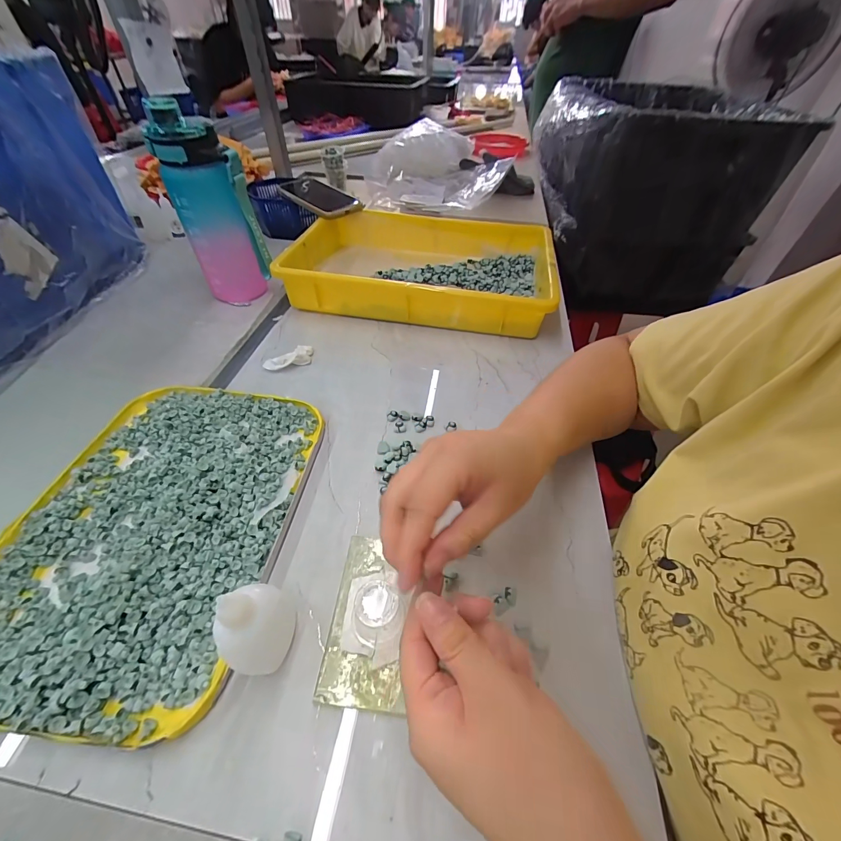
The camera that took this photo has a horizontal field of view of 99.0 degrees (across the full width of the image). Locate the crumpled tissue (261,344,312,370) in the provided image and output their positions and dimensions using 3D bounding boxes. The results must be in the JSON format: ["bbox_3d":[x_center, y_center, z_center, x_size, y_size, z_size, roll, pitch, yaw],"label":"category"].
[{"bbox_3d":[-0.155,-0.073,0.431,0.060,0.012,0.026,-32,55,-27],"label":"crumpled tissue"}]

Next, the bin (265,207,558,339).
[{"bbox_3d":[0.004,-0.228,0.539,0.367,0.068,0.245,8,48,7],"label":"bin"}]

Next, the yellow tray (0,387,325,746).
[{"bbox_3d":[-0.210,0.074,0.293,0.205,0.024,0.270,5,48,3],"label":"yellow tray"}]

